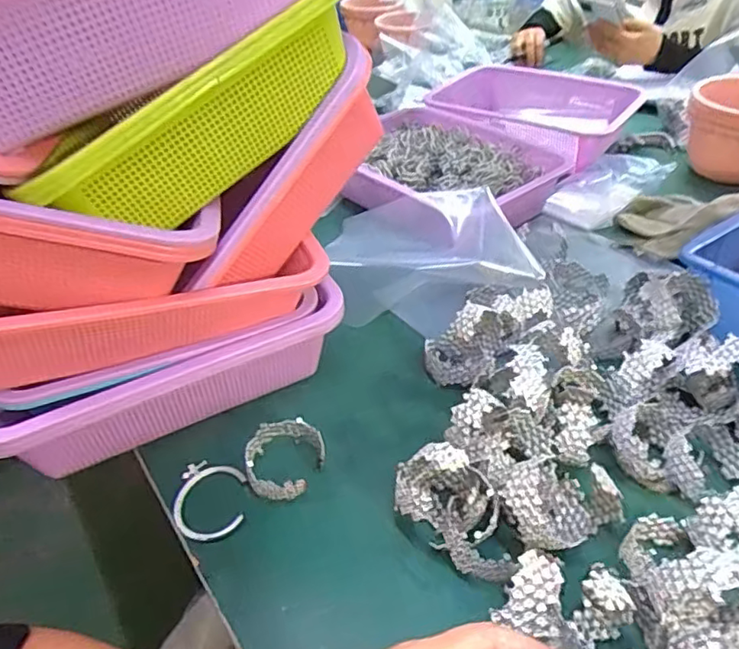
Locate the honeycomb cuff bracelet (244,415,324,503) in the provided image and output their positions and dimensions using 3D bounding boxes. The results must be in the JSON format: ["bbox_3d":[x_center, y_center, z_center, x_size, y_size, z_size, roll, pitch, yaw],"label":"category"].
[{"bbox_3d":[-0.067,0.107,0.465,0.061,0.030,0.060,-8,40,-7],"label":"honeycomb cuff bracelet"}]

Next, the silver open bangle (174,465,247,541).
[{"bbox_3d":[-0.125,0.137,0.452,0.053,0.004,0.063,-6,40,-4],"label":"silver open bangle"}]

